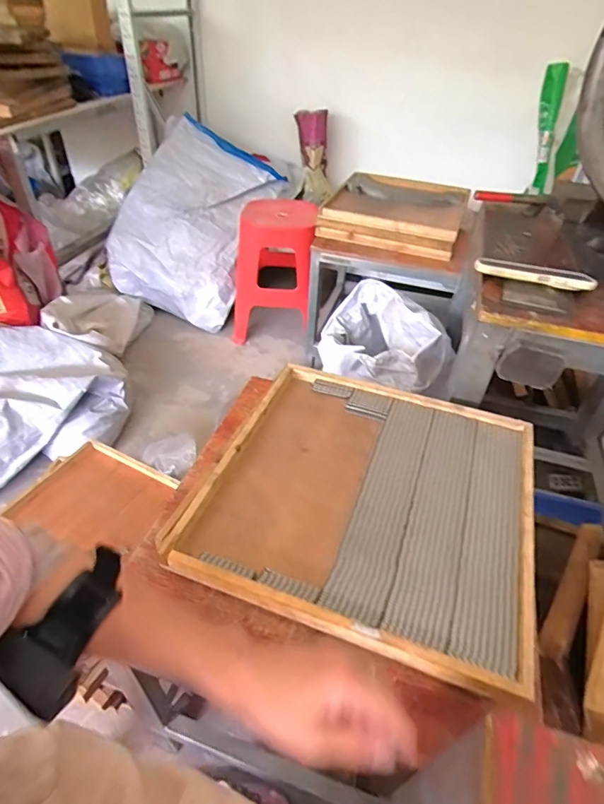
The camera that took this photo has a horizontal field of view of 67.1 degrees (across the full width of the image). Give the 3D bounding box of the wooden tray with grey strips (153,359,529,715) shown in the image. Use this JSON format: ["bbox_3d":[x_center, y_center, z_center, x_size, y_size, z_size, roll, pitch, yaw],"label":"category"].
[{"bbox_3d":[0.091,0.112,0.612,0.408,0.033,0.404,16,43,14],"label":"wooden tray with grey strips"}]

